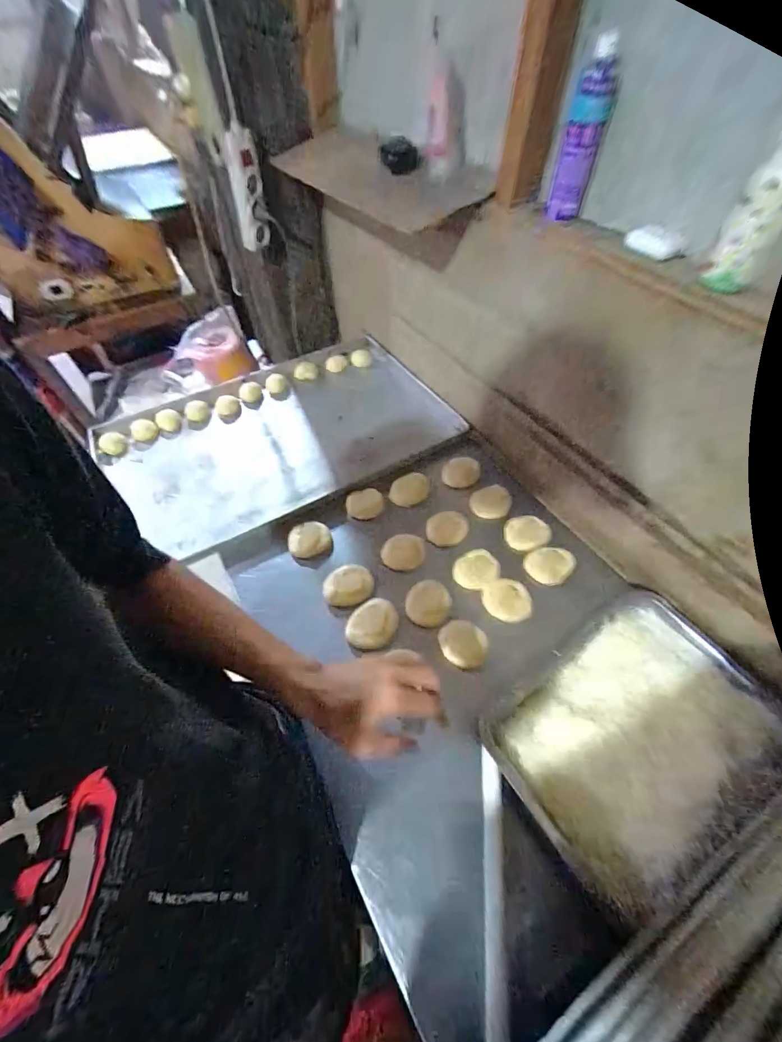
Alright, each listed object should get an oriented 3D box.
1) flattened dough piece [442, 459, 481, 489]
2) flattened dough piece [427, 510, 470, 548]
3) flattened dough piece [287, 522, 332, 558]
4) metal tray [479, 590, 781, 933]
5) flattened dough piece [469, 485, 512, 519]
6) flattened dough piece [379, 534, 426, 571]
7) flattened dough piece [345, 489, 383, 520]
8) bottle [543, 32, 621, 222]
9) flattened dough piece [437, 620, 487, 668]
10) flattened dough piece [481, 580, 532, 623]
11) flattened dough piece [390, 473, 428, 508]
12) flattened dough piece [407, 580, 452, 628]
[{"bbox_3d":[0.140,-0.099,0.794,0.069,0.007,0.076,19,57,15],"label":"flattened dough piece"},{"bbox_3d":[0.103,0.013,0.726,0.078,0.013,0.063,-24,57,-14],"label":"flattened dough piece"},{"bbox_3d":[-0.146,0.034,0.714,0.075,0.009,0.070,-1,54,2],"label":"flattened dough piece"},{"bbox_3d":[0.314,0.260,0.505,0.346,0.047,0.242,-30,59,-18],"label":"metal tray"},{"bbox_3d":[0.186,-0.038,0.746,0.073,0.015,0.074,5,55,6],"label":"flattened dough piece"},{"bbox_3d":[0.022,0.055,0.702,0.074,0.012,0.067,2,55,4],"label":"flattened dough piece"},{"bbox_3d":[-0.050,-0.035,0.759,0.068,0.007,0.070,-1,54,2],"label":"flattened dough piece"},{"bbox_3d":[0.228,-0.456,0.474,0.046,0.151,0.060,14,56,12],"label":"bottle"},{"bbox_3d":[0.106,0.182,0.591,0.070,0.011,0.061,25,59,19],"label":"flattened dough piece"},{"bbox_3d":[0.185,0.124,0.634,0.074,0.008,0.067,21,58,17],"label":"flattened dough piece"},{"bbox_3d":[0.038,-0.062,0.780,0.068,0.006,0.085,36,63,25],"label":"flattened dough piece"},{"bbox_3d":[0.061,0.131,0.630,0.070,0.019,0.066,-1,54,2],"label":"flattened dough piece"}]

